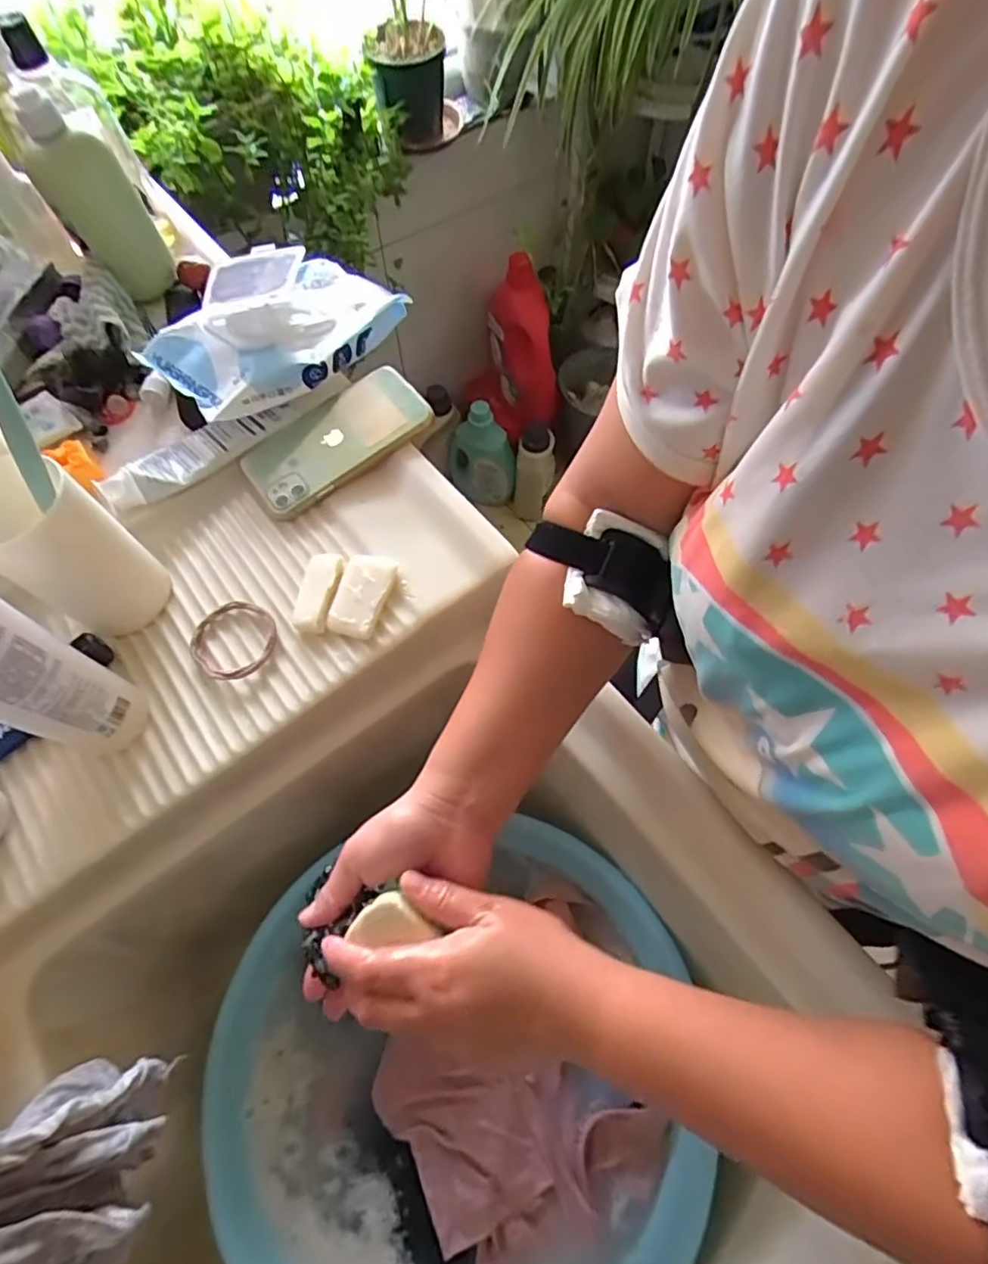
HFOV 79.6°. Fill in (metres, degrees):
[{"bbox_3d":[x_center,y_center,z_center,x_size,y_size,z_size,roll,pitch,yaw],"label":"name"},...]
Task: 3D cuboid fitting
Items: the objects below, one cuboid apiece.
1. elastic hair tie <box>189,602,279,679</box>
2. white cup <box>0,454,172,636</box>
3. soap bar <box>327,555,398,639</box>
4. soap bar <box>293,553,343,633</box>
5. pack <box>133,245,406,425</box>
[{"bbox_3d":[-0.180,0.005,0.411,0.057,0.009,0.061,0,62,1],"label":"elastic hair tie"},{"bbox_3d":[-0.276,-0.054,0.379,0.069,0.118,0.068,33,67,17],"label":"white cup"},{"bbox_3d":[-0.093,-0.026,0.416,0.037,0.009,0.059,10,63,6],"label":"soap bar"},{"bbox_3d":[-0.126,-0.030,0.421,0.027,0.010,0.062,7,62,5],"label":"soap bar"},{"bbox_3d":[-0.178,-0.263,0.488,0.115,0.076,0.203,37,69,18],"label":"pack"}]

